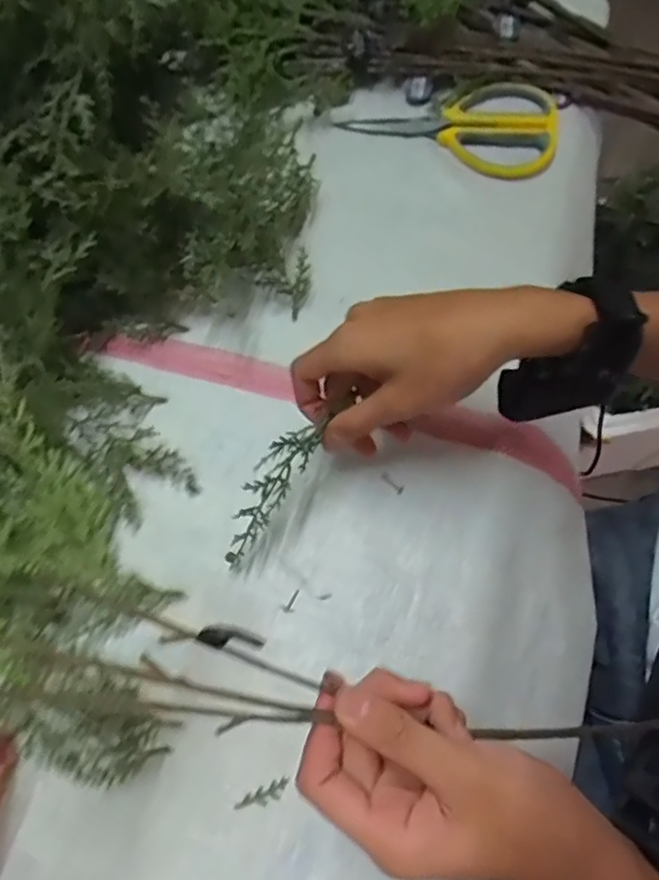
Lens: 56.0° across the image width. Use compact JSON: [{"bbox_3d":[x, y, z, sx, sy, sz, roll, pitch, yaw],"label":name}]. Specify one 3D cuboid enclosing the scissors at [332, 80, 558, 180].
[{"bbox_3d":[0.104,-0.275,0.543,0.185,0.020,0.093,9,71,5],"label":"scissors"}]

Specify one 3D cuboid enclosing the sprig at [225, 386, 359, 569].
[{"bbox_3d":[-0.042,0.035,0.405,0.023,0.026,0.108,34,97,12],"label":"sprig"}]

